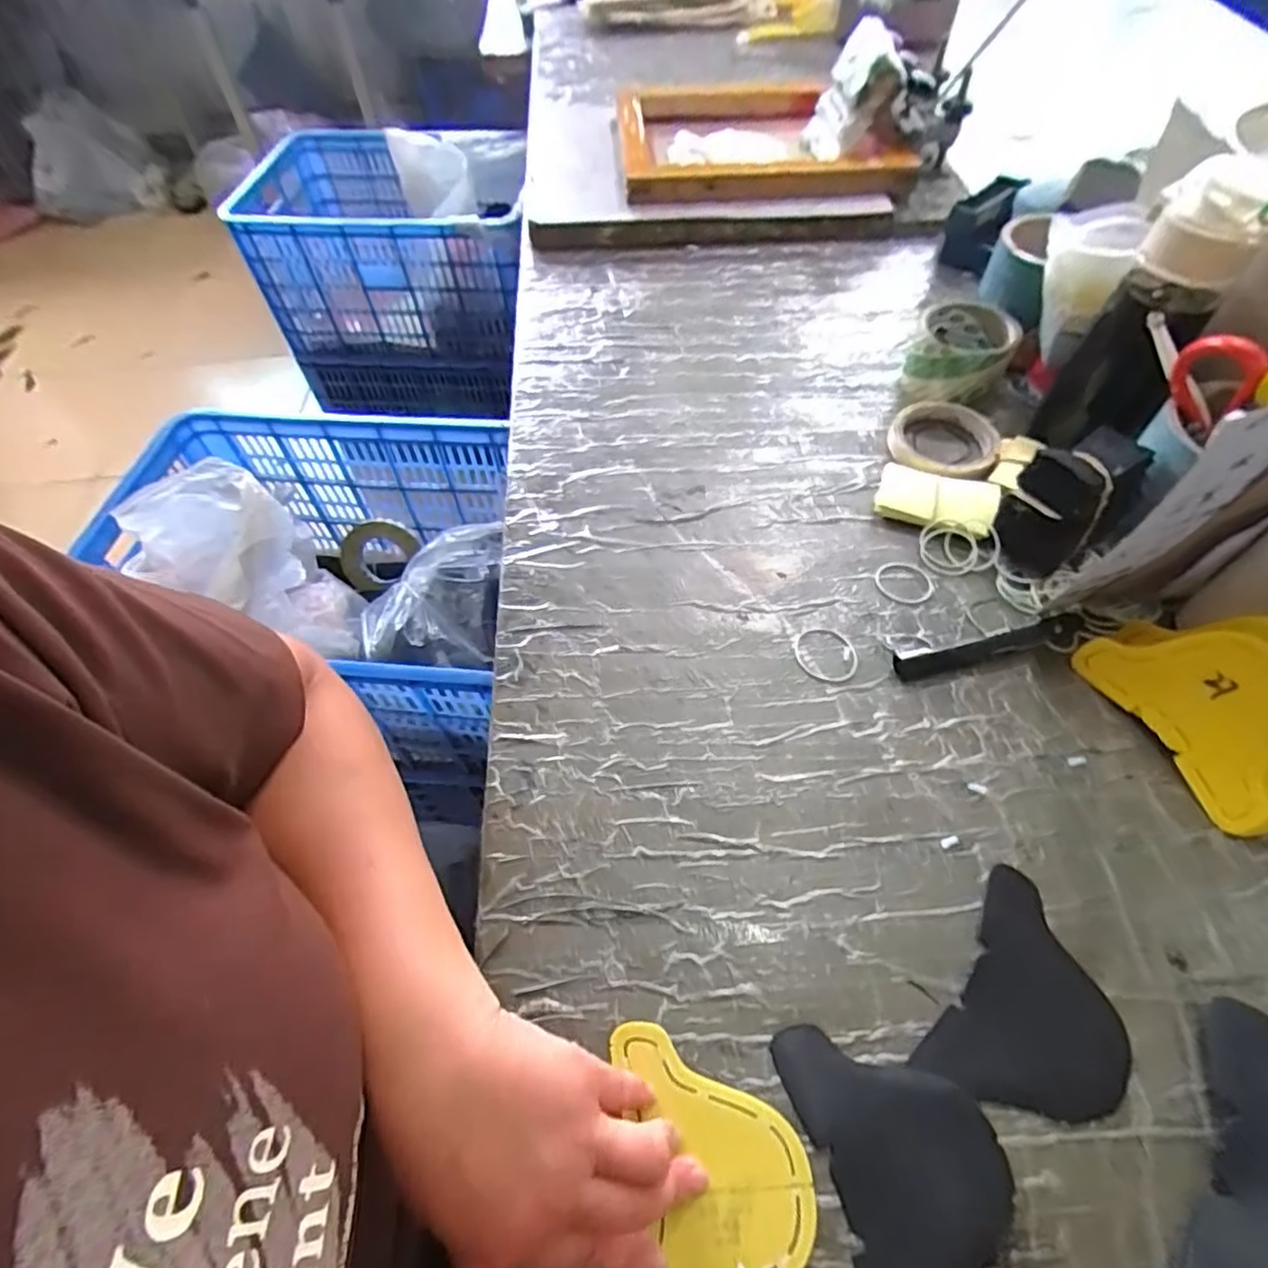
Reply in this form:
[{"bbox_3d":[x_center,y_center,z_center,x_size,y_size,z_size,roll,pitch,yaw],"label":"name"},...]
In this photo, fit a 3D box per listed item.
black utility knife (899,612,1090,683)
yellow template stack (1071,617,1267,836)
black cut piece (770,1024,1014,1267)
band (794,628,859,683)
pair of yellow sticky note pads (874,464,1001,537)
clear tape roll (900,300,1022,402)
[{"bbox_3d":[0.260,0.007,0.472,0.146,0.016,0.017,-15,57,-7],"label":"black utility knife"},{"bbox_3d":[0.382,0.047,0.411,0.036,0.105,0.164,-2,51,-36],"label":"yellow template stack"},{"bbox_3d":[0.136,0.264,0.316,0.090,0.006,0.141,-12,56,-8],"label":"black cut piece"},{"bbox_3d":[0.142,0.015,0.486,0.044,0.004,0.048,-1,56,2],"label":"band"},{"bbox_3d":[0.258,-0.115,0.559,0.093,0.018,0.063,19,59,15],"label":"pair of yellow sticky note pads"},{"bbox_3d":[0.313,-0.269,0.631,0.084,0.065,0.088,-1,56,2],"label":"clear tape roll"}]

